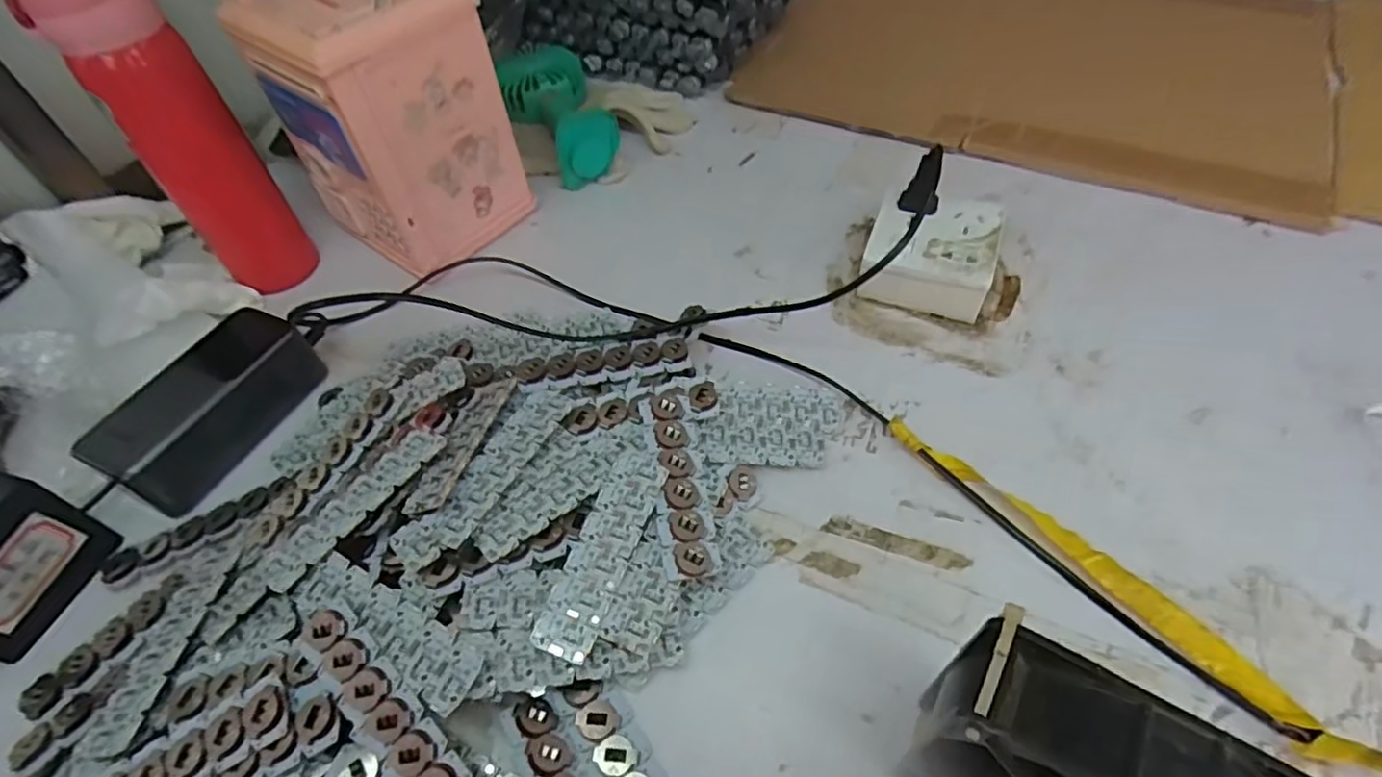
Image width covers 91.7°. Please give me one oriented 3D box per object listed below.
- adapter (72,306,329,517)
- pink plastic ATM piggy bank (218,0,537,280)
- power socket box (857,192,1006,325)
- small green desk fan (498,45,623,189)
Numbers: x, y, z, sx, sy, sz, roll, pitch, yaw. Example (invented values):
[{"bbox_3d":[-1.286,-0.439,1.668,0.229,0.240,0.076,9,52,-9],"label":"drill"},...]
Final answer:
[{"bbox_3d":[-0.306,0.006,0.428,0.056,0.040,0.135,19,55,18],"label":"adapter"},{"bbox_3d":[-0.219,-0.199,0.500,0.119,0.176,0.118,29,58,24],"label":"pink plastic ATM piggy bank"},{"bbox_3d":[0.173,-0.094,0.489,0.086,0.044,0.093,15,54,15],"label":"power socket box"},{"bbox_3d":[-0.123,-0.254,0.618,0.082,0.061,0.166,-15,52,-9],"label":"small green desk fan"}]

